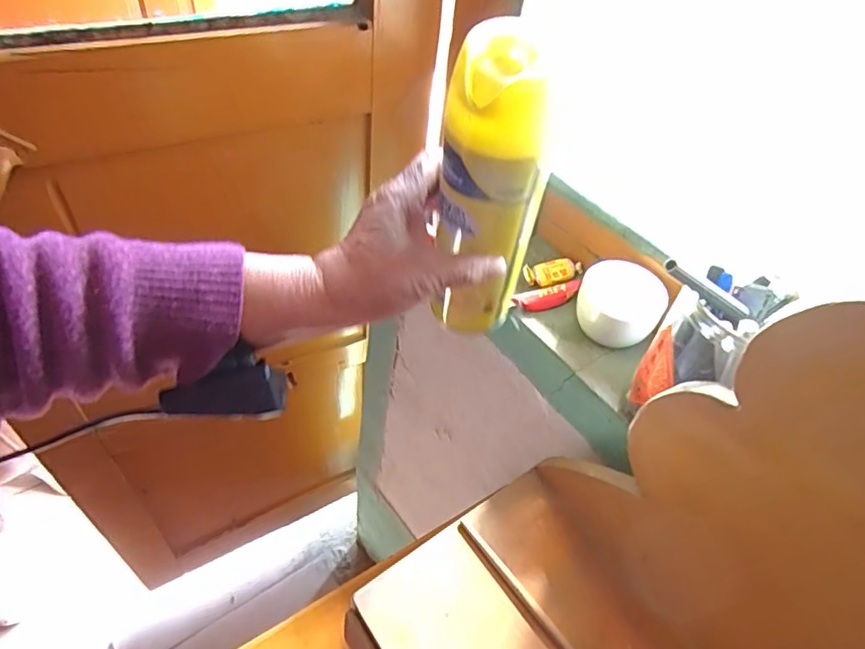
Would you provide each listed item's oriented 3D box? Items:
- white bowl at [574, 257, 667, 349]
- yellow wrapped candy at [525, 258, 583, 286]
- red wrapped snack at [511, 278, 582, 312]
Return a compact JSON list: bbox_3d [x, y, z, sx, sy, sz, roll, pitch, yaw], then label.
[{"bbox_3d":[0.165,-0.021,0.479,0.070,0.049,0.070,4,47,-4],"label":"white bowl"},{"bbox_3d":[0.117,-0.050,0.530,0.058,0.011,0.023,-11,50,-17],"label":"yellow wrapped candy"},{"bbox_3d":[0.108,-0.026,0.511,0.078,0.013,0.020,-18,52,-22],"label":"red wrapped snack"}]

